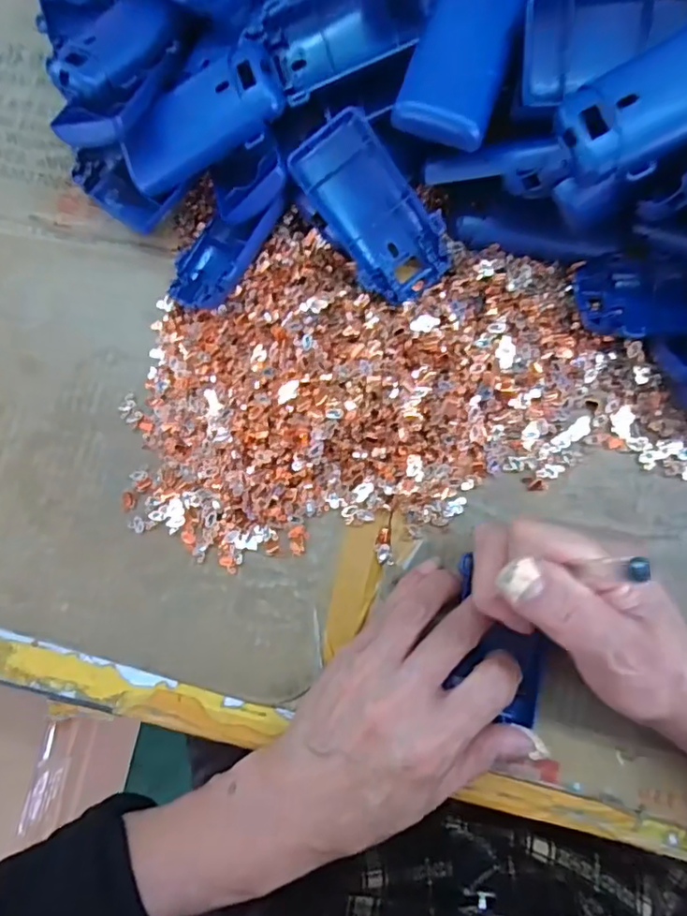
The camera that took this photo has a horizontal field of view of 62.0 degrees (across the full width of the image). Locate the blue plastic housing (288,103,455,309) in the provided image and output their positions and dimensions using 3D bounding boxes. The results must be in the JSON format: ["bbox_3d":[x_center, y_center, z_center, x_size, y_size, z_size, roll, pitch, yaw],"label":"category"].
[{"bbox_3d":[0.016,-0.132,0.307,0.048,0.012,0.094,-38,106,3],"label":"blue plastic housing"}]

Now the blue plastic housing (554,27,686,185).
[{"bbox_3d":[0.137,-0.151,0.233,0.090,0.014,0.040,-21,80,20],"label":"blue plastic housing"}]

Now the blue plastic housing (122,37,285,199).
[{"bbox_3d":[-0.077,-0.180,0.300,0.092,0.027,0.044,-24,81,17],"label":"blue plastic housing"}]

